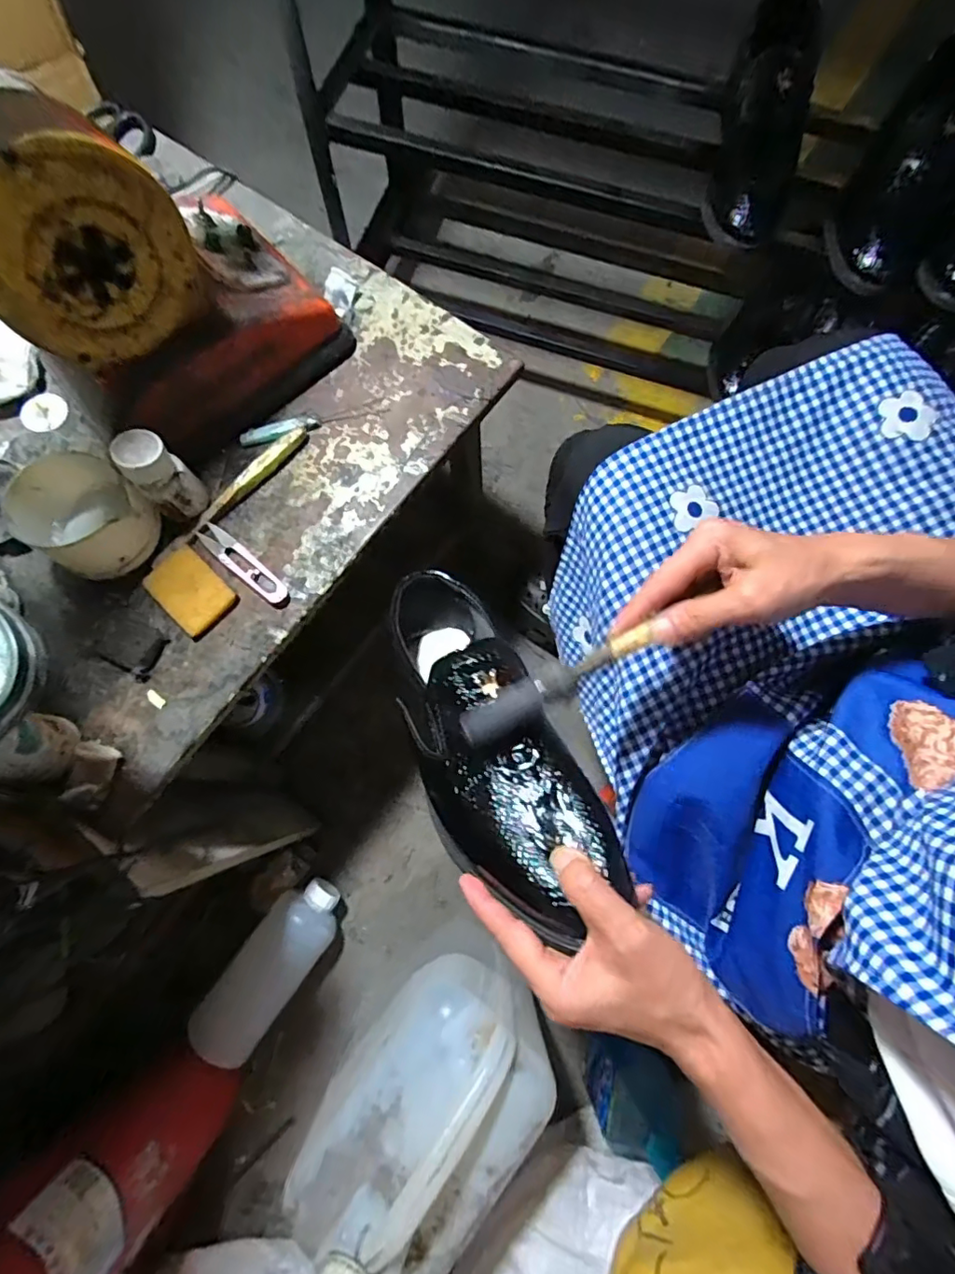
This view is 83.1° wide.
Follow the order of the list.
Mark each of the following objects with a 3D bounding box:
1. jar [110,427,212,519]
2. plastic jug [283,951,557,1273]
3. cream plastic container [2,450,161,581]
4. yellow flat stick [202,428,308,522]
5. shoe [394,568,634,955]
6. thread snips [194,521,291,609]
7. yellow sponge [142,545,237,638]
[{"bbox_3d":[-0.259,-0.132,0.448,0.042,0.084,0.038,41,79,9],"label":"jar"},{"bbox_3d":[-0.045,0.418,0.476,0.150,0.133,0.225,38,78,8],"label":"plastic jug"},{"bbox_3d":[-0.329,-0.103,0.455,0.108,0.059,0.085,35,78,8],"label":"cream plastic container"},{"bbox_3d":[-0.201,-0.147,0.487,0.012,0.015,0.119,41,79,9],"label":"yellow flat stick"},{"bbox_3d":[-0.003,0.045,0.362,0.091,0.088,0.284,-21,45,-6],"label":"shoe"},{"bbox_3d":[-0.201,-0.063,0.465,0.103,0.007,0.021,39,78,9],"label":"thread snips"},{"bbox_3d":[-0.245,-0.041,0.459,0.073,0.006,0.050,42,79,9],"label":"yellow sponge"}]

